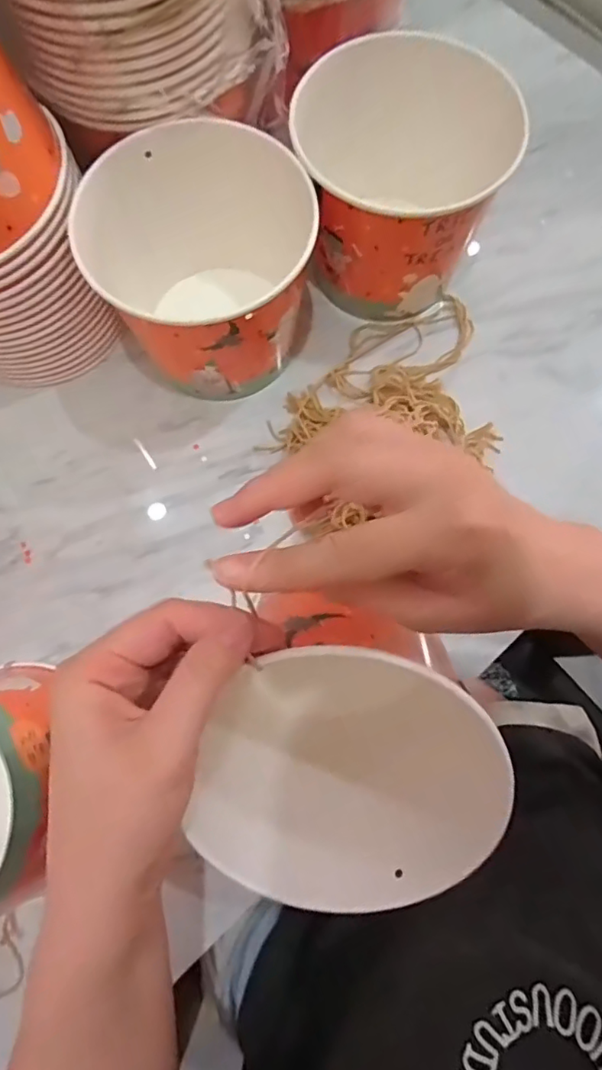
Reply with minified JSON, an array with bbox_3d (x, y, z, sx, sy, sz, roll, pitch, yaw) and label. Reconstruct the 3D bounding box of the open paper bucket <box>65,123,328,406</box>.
[{"bbox_3d":[-0.075,-0.193,0.434,0.143,0.133,0.133,0,77,0],"label":"open paper bucket"}]

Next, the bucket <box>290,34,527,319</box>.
[{"bbox_3d":[0.077,-0.289,0.449,0.158,0.124,0.189,7,77,2],"label":"bucket"}]

